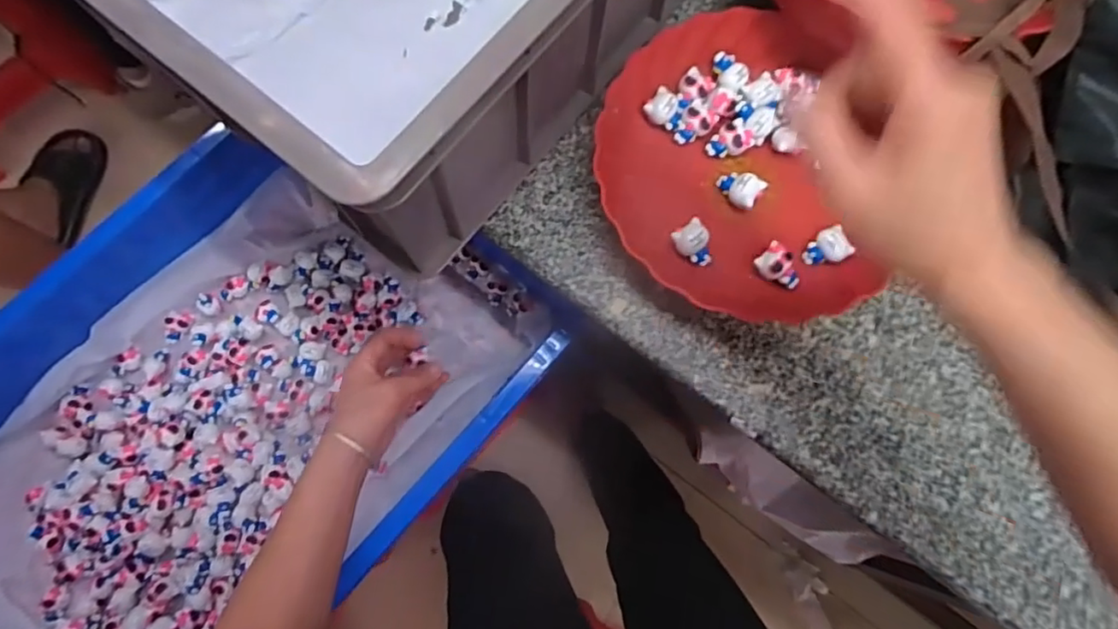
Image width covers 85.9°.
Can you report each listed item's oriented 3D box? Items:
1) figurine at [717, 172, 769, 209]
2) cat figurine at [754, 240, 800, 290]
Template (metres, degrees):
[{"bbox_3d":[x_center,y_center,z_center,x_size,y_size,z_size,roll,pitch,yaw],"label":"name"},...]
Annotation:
[{"bbox_3d":[0.140,-0.098,0.467,0.034,0.024,0.022,40,79,7],"label":"figurine"},{"bbox_3d":[0.166,-0.035,0.452,0.023,0.015,0.036,-35,80,-9],"label":"cat figurine"}]

